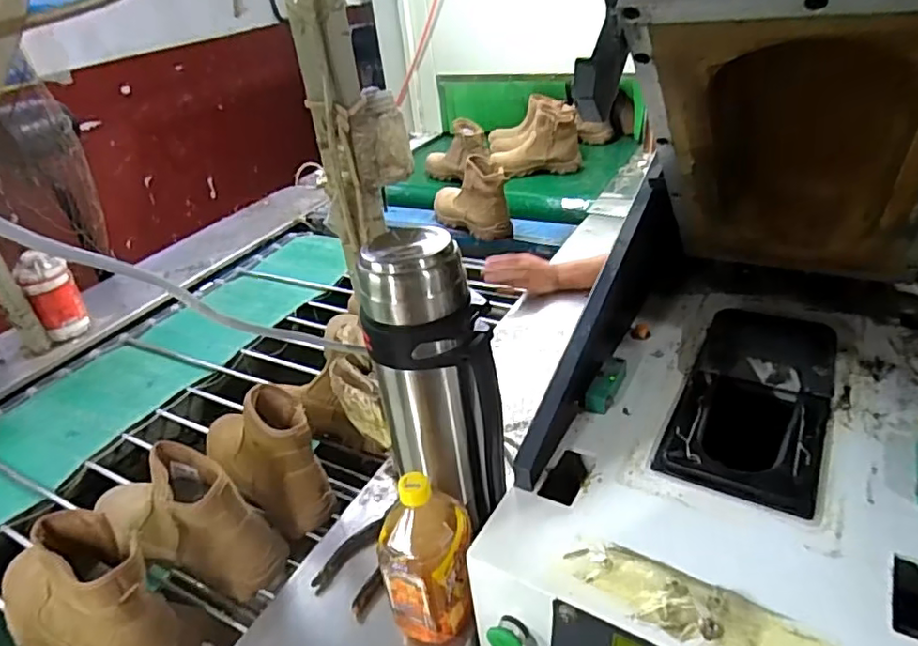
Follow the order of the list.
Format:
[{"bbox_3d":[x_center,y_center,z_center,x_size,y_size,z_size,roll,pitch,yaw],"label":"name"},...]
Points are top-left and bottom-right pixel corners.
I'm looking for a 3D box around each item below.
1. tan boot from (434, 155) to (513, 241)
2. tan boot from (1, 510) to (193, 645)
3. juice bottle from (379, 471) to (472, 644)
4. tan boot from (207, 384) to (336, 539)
[{"bbox_3d":[0.025,-0.345,1.589,0.092,0.173,0.284,-25,38,-24],"label":"tan boot"},{"bbox_3d":[-0.419,0.304,0.659,0.229,0.160,0.111,12,39,26],"label":"tan boot"},{"bbox_3d":[-0.031,0.243,0.607,0.099,0.199,0.085,-17,36,-14],"label":"juice bottle"},{"bbox_3d":[-0.283,0.169,0.843,0.110,0.141,0.248,-28,39,-27],"label":"tan boot"}]

